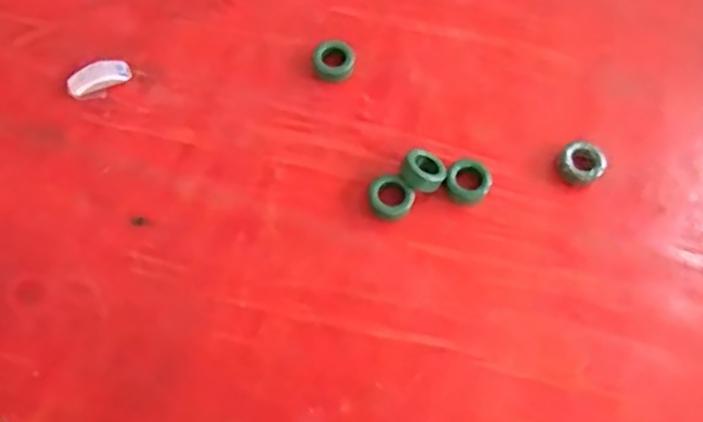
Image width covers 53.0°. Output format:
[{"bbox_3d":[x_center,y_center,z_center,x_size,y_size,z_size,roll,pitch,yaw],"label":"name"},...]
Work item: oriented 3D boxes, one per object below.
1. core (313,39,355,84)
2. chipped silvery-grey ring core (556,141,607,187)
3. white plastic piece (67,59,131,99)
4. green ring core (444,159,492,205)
[{"bbox_3d":[-0.013,-0.113,0.530,0.030,0.012,0.032,1,64,-2],"label":"core"},{"bbox_3d":[0.165,-0.035,0.501,0.032,0.017,0.030,-37,71,-19],"label":"chipped silvery-grey ring core"},{"bbox_3d":[-0.186,-0.099,0.518,0.045,0.011,0.017,-25,68,-14],"label":"white plastic piece"},{"bbox_3d":[0.081,-0.020,0.488,0.029,0.012,0.031,1,64,-2],"label":"green ring core"}]

